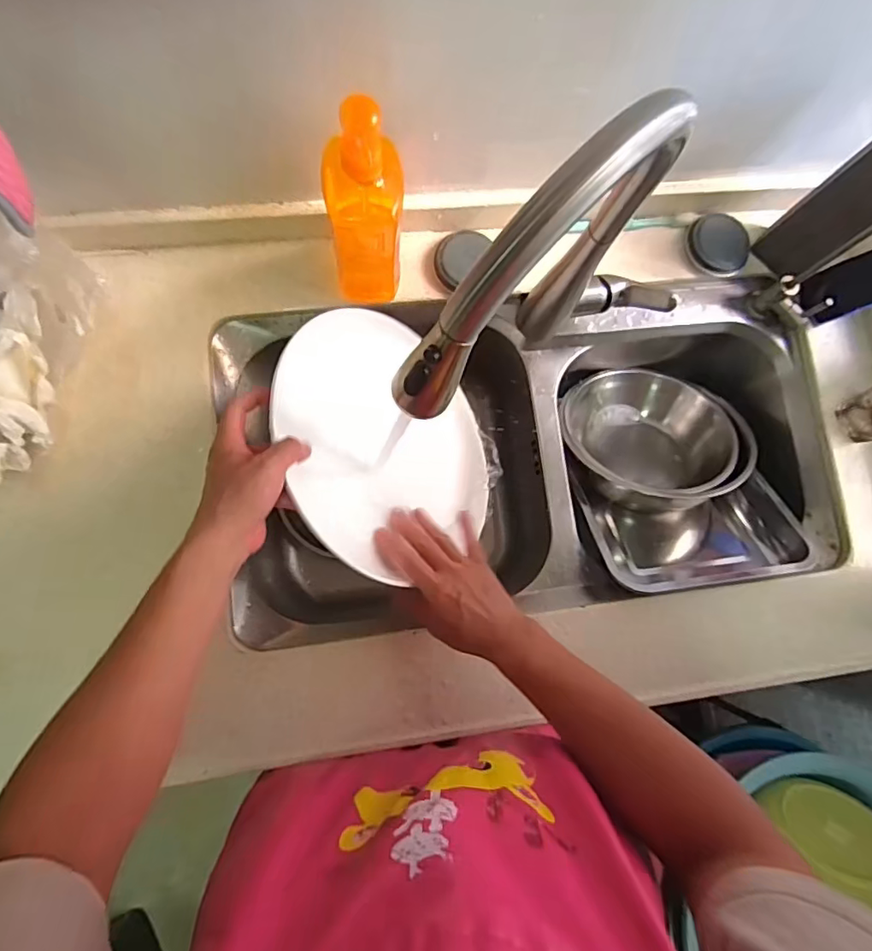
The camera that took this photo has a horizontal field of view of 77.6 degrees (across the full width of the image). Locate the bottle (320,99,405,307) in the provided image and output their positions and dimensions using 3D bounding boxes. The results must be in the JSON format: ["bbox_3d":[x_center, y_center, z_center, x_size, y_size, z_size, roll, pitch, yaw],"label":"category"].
[{"bbox_3d":[-0.069,-0.258,0.532,0.069,0.241,0.073,-2,83,-5],"label":"bottle"}]

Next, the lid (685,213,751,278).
[{"bbox_3d":[0.367,-0.300,0.705,0.079,0.015,0.084,1,83,-5],"label":"lid"}]

